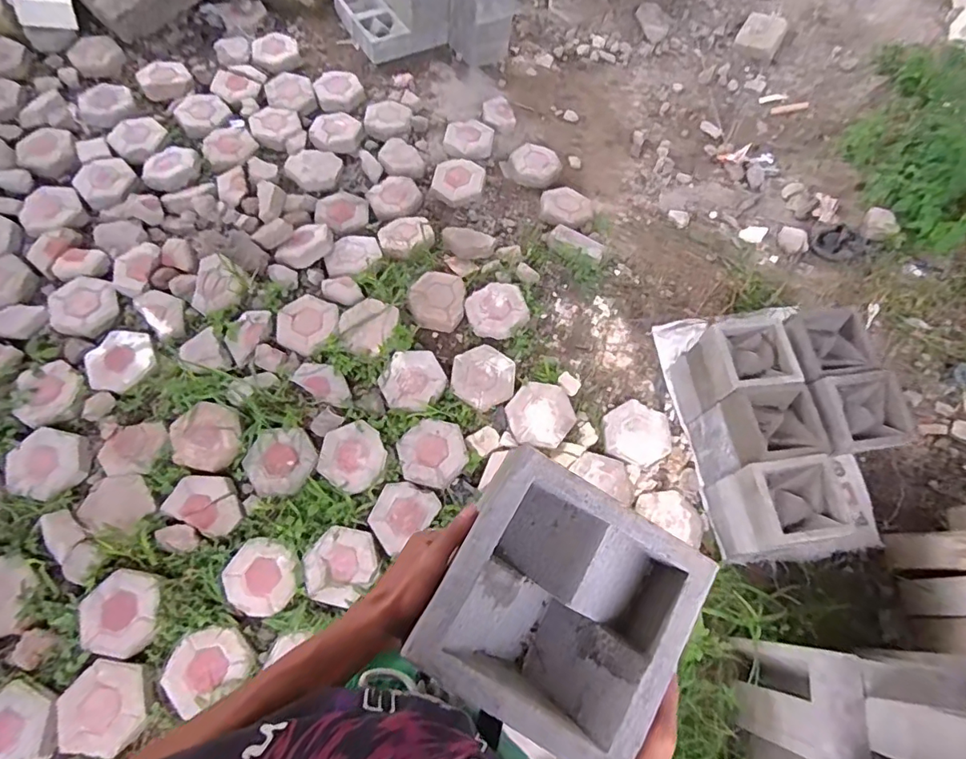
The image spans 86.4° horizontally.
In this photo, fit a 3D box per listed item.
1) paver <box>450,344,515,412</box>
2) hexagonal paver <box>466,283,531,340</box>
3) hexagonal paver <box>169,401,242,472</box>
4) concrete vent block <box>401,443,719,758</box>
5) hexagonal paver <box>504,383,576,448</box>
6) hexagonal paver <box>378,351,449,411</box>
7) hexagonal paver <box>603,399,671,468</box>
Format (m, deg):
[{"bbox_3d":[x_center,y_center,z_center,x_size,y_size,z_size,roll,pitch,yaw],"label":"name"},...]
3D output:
[{"bbox_3d":[0.003,-0.015,1.625,0.205,0.058,0.204,27,67,10],"label":"paver"},{"bbox_3d":[0.046,-0.230,1.726,0.199,0.047,0.207,-16,67,-10],"label":"hexagonal paver"},{"bbox_3d":[-0.818,0.164,1.502,0.213,0.043,0.185,14,65,4],"label":"hexagonal paver"},{"bbox_3d":[0.068,0.195,0.441,0.196,0.088,0.190,28,67,10],"label":"concrete vent block"},{"bbox_3d":[0.179,0.110,1.597,0.196,0.048,0.195,35,68,13],"label":"hexagonal paver"},{"bbox_3d":[-0.220,0.003,1.618,0.197,0.036,0.189,-24,69,-13],"label":"hexagonal paver"},{"bbox_3d":[0.480,0.166,1.602,0.213,0.037,0.188,21,66,7],"label":"hexagonal paver"}]

